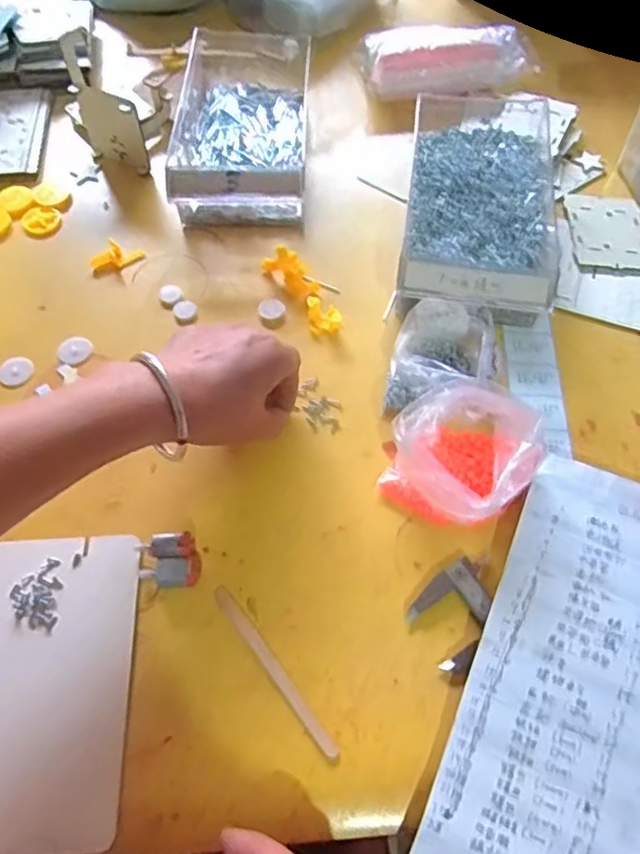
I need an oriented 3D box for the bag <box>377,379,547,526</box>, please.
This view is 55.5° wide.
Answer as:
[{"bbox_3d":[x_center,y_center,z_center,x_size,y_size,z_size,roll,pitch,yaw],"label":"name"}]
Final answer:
[{"bbox_3d":[0.097,0.019,0.416,0.089,0.062,0.085,32,63,19],"label":"bag"}]

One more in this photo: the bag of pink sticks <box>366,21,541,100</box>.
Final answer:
[{"bbox_3d":[0.143,-0.415,0.684,0.184,0.055,0.108,-8,58,-5],"label":"bag of pink sticks"}]

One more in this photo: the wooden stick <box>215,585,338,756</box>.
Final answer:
[{"bbox_3d":[-0.029,0.146,0.370,0.010,0.004,0.120,-34,64,-19],"label":"wooden stick"}]

